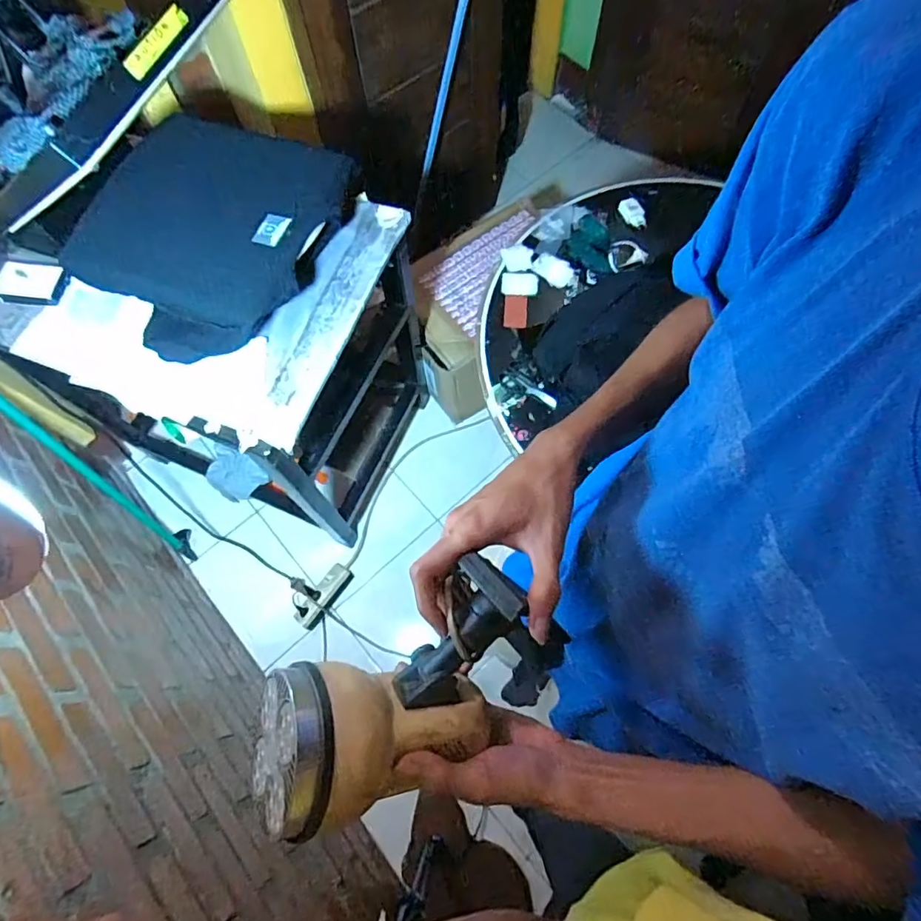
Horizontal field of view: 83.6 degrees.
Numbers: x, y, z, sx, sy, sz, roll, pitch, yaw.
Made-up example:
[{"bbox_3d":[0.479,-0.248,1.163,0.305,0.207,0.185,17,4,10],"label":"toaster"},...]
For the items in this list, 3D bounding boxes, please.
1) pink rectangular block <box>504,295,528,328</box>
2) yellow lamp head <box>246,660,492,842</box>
[{"bbox_3d":[0.129,-0.347,1.200,0.053,0.008,0.091,4,70,3],"label":"pink rectangular block"},{"bbox_3d":[-0.059,0.188,0.357,0.147,0.092,0.091,11,57,-36],"label":"yellow lamp head"}]

